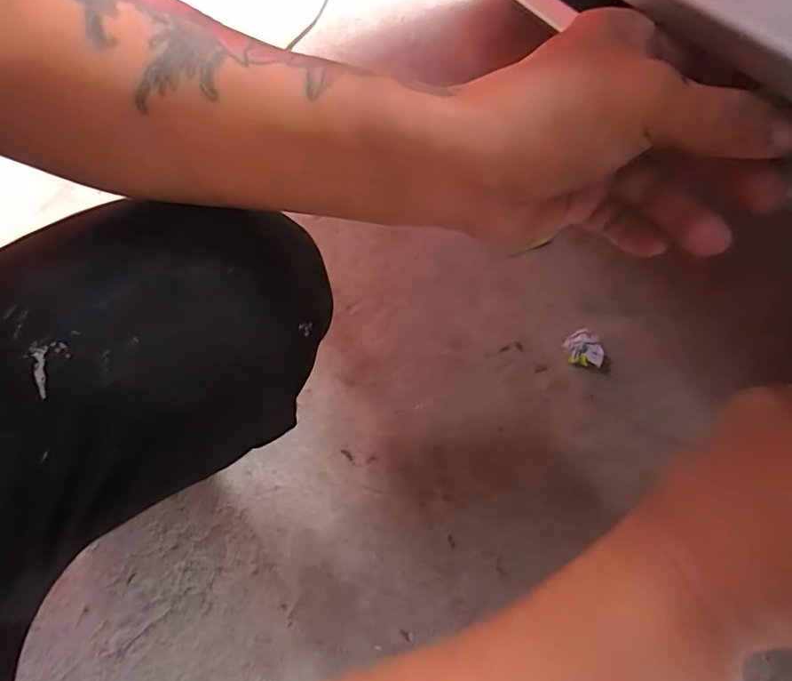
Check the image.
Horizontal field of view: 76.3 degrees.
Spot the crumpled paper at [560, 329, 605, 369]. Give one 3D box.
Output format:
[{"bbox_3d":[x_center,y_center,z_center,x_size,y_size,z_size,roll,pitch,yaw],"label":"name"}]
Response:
[{"bbox_3d":[0.251,0.010,0.678,0.050,0.023,0.054,10,56,7],"label":"crumpled paper"}]

